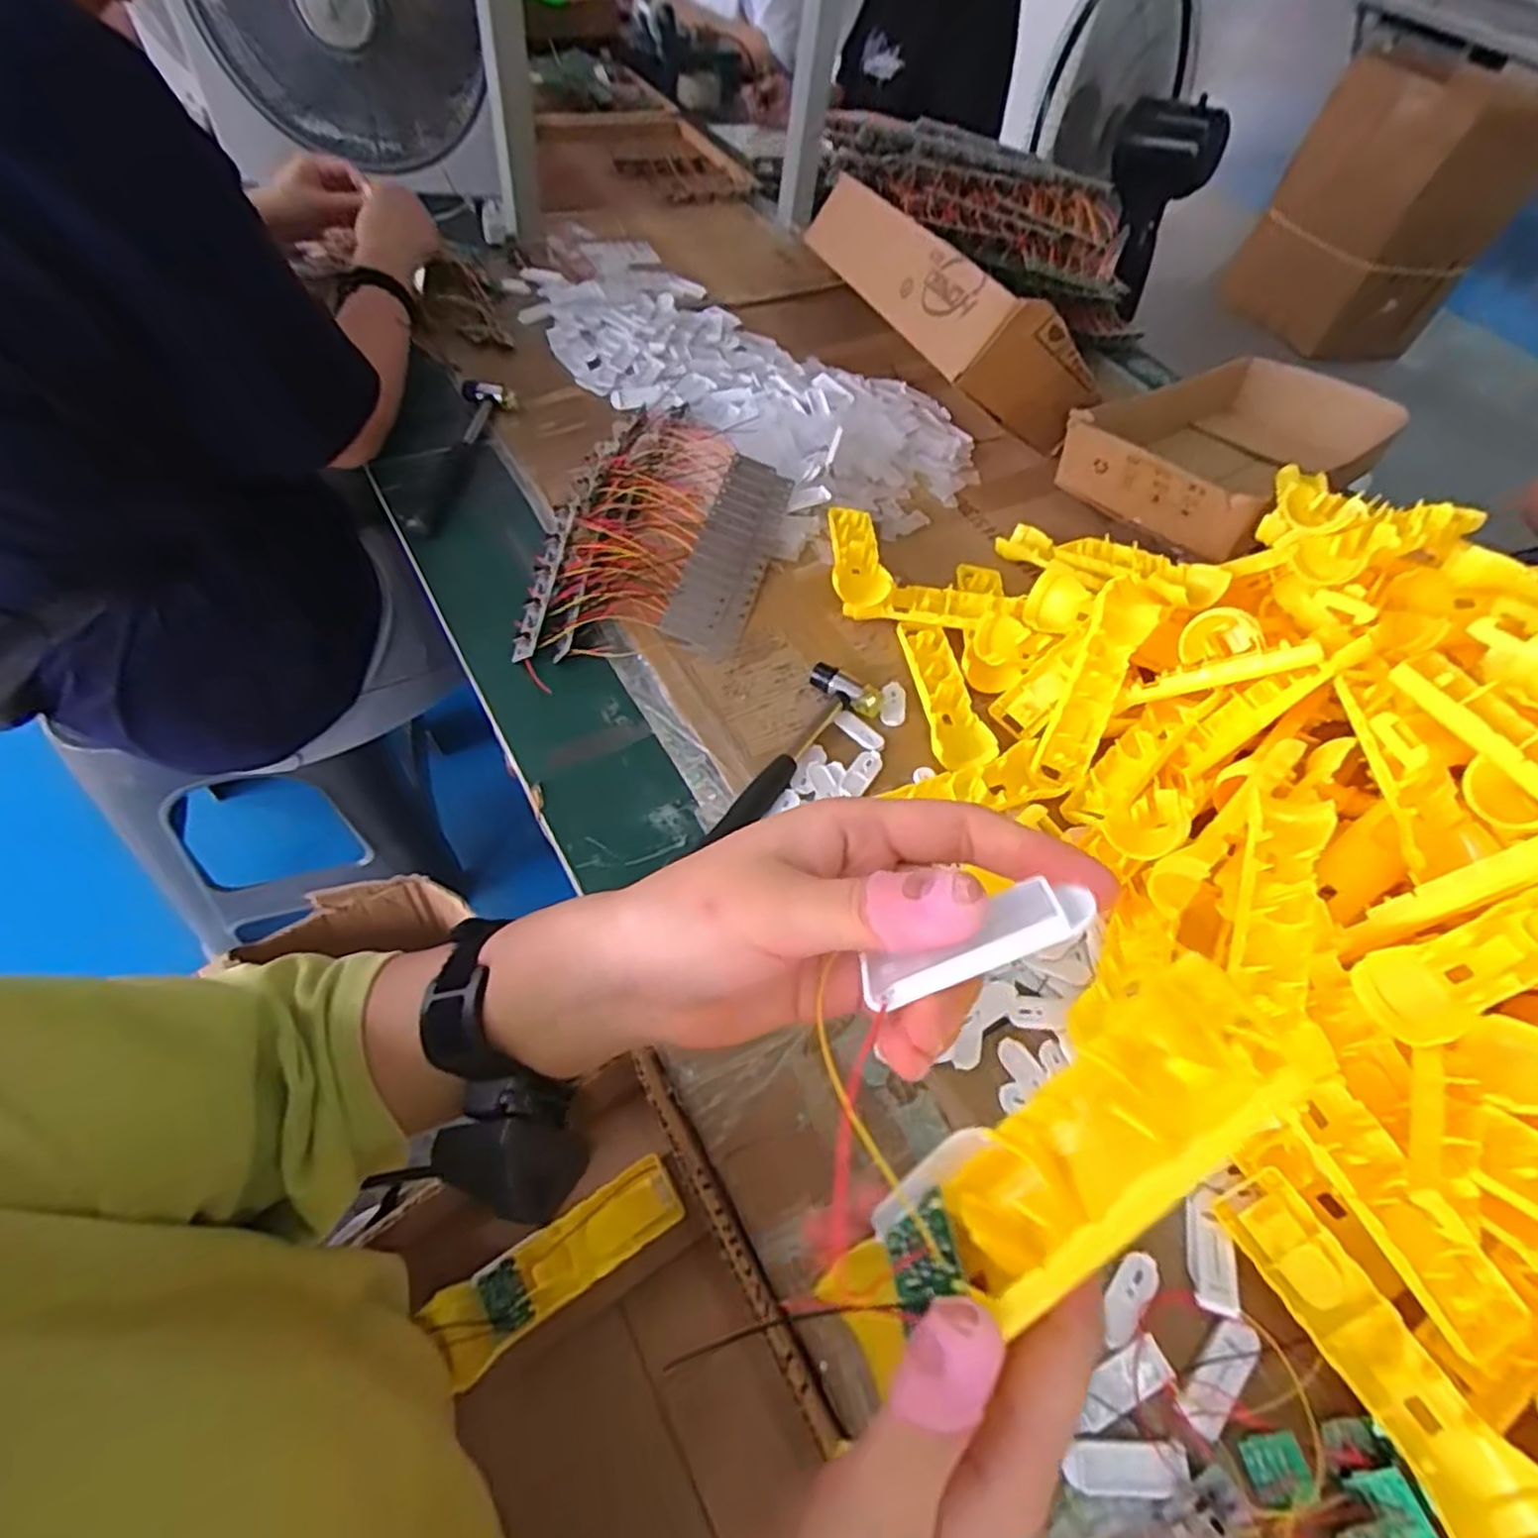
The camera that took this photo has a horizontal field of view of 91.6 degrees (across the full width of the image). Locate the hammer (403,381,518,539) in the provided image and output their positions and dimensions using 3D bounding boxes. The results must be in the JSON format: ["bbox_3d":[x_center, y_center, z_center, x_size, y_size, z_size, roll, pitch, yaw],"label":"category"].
[{"bbox_3d":[-0.314,-0.315,0.755,0.057,0.021,0.240,8,56,-2],"label":"hammer"}]

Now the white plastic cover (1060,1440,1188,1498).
[{"bbox_3d":[0.175,0.342,0.366,0.055,0.009,0.021,-2,58,-2],"label":"white plastic cover"}]

